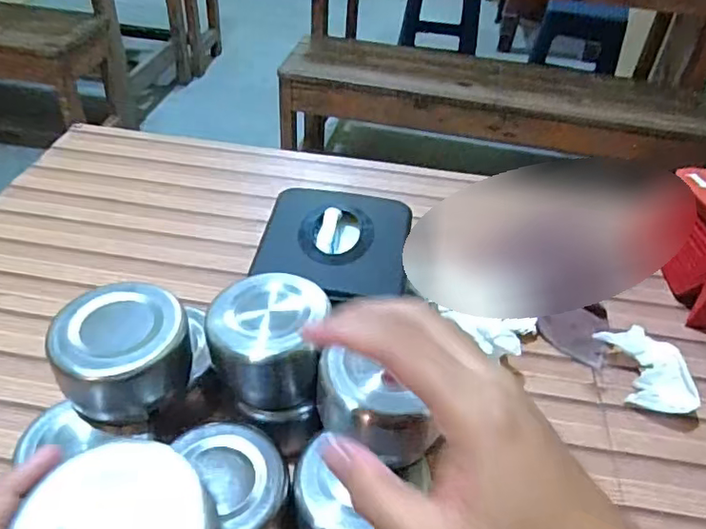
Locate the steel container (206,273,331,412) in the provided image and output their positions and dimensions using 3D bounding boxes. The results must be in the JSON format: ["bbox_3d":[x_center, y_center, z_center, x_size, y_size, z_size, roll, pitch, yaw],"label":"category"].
[{"bbox_3d":[-0.054,0.048,0.390,0.072,0.069,0.066,3,42,-2],"label":"steel container"}]

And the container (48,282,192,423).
[{"bbox_3d":[-0.144,0.054,0.374,0.075,0.055,0.070,-7,43,-13],"label":"container"}]

